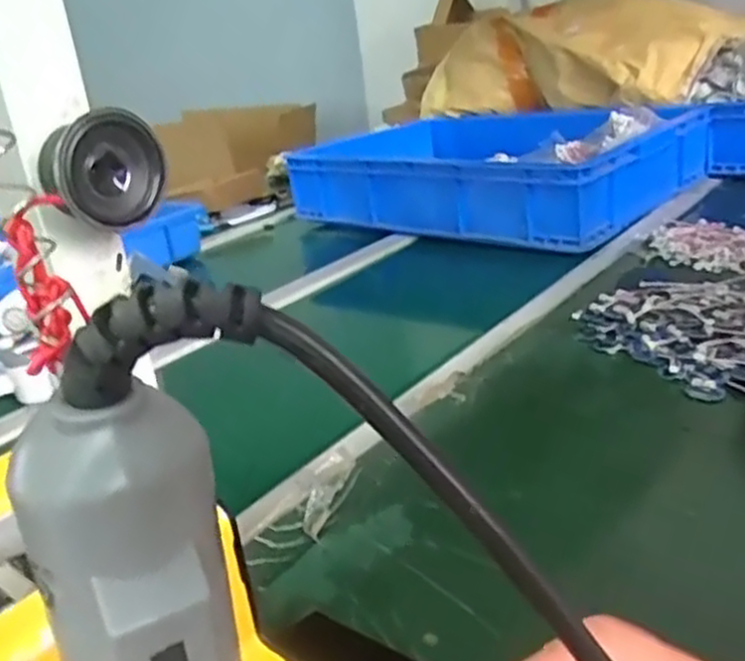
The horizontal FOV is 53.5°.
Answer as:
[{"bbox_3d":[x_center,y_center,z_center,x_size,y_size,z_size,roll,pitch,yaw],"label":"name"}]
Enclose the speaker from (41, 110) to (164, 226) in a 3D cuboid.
[{"bbox_3d":[-0.122,-0.075,0.340,0.054,0.048,0.027,-21,27,-30],"label":"speaker"}]

